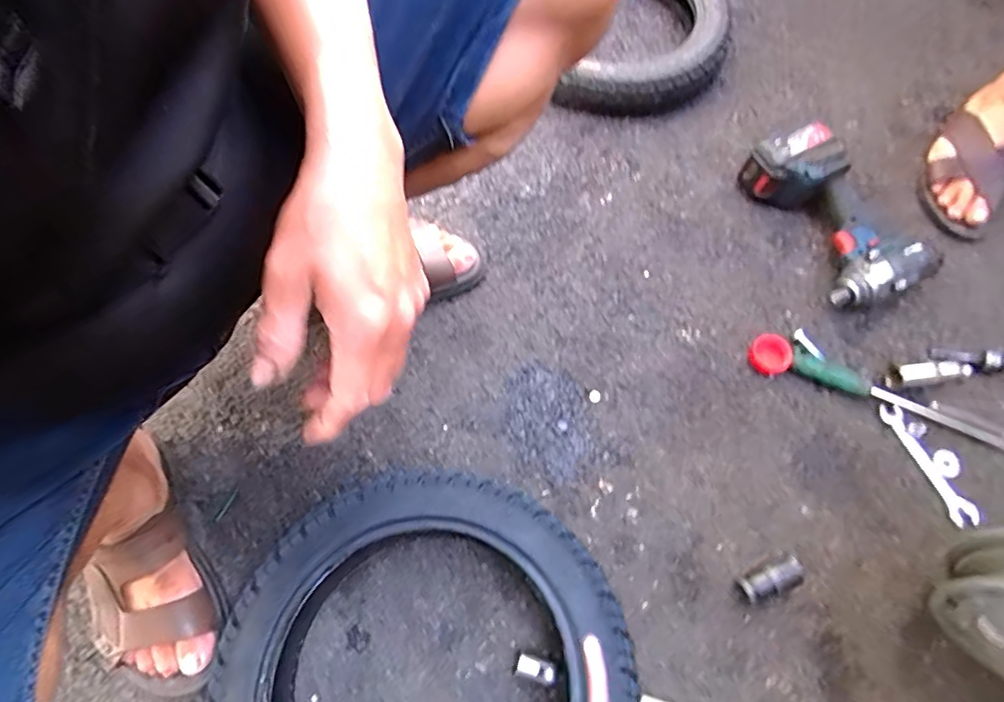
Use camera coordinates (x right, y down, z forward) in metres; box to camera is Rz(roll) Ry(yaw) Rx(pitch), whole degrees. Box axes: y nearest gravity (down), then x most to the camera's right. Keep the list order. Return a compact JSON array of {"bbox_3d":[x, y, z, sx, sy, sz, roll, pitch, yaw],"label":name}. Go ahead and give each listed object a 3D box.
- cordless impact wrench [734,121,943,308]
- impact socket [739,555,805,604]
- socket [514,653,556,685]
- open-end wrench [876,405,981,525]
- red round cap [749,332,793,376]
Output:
[{"bbox_3d":[0.433,-0.175,0.702,0.136,0.082,0.237,-22,68,-11],"label":"cordless impact wrench"},{"bbox_3d":[0.272,0.233,0.551,0.065,0.031,0.028,-20,68,-10],"label":"impact socket"},{"bbox_3d":[0.032,0.303,0.519,0.037,0.023,0.019,13,66,4],"label":"socket"},{"bbox_3d":[0.479,0.126,0.616,0.029,0.012,0.142,-17,68,-9],"label":"open-end wrench"},{"bbox_3d":[0.325,0.003,0.659,0.046,0.012,0.051,10,66,3],"label":"red round cap"}]

